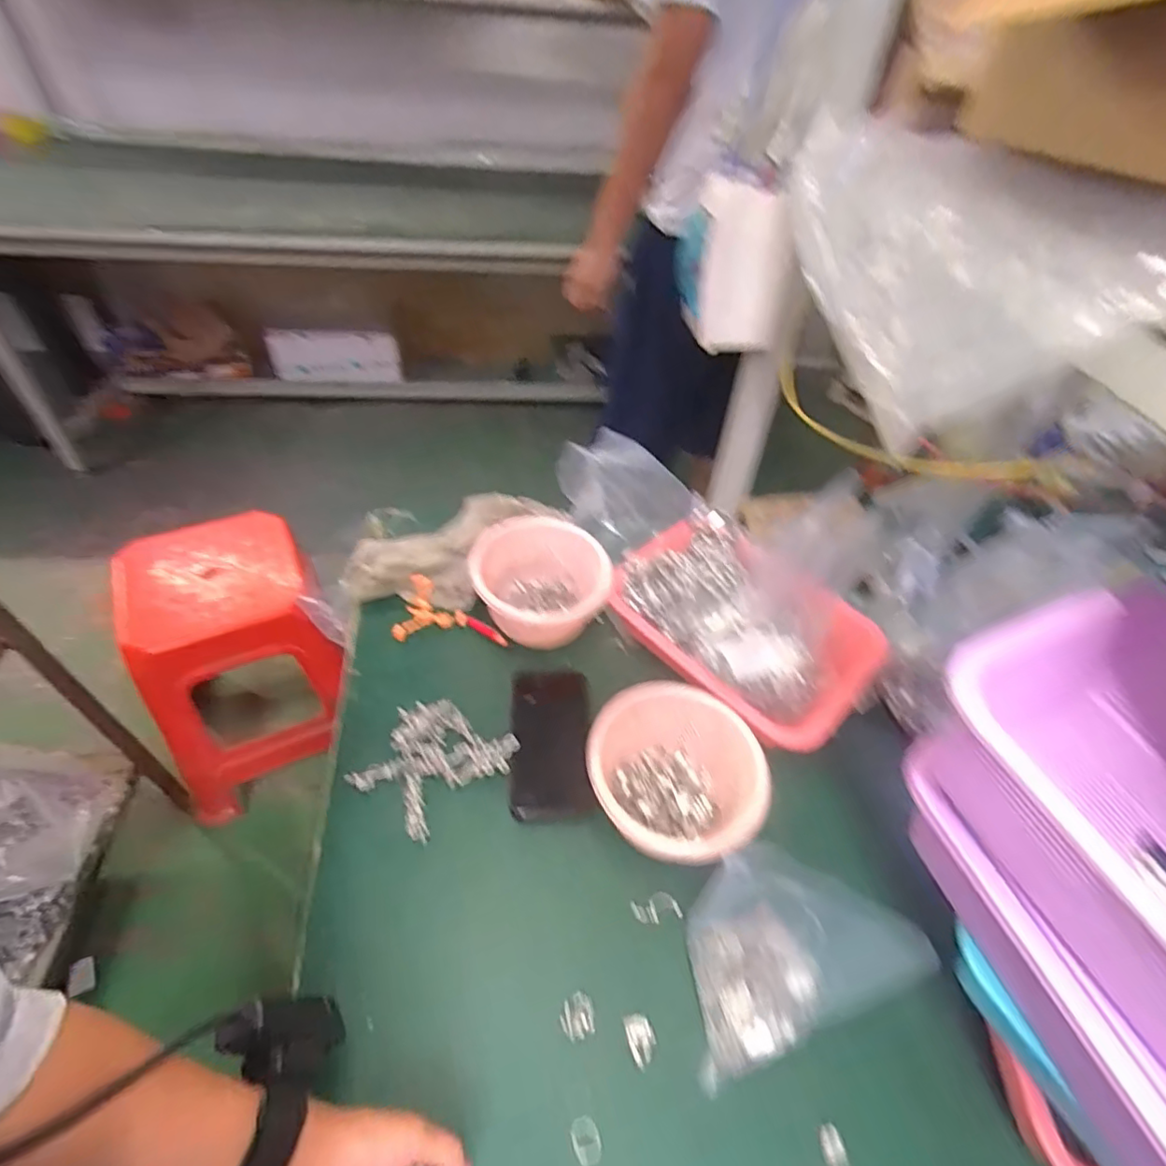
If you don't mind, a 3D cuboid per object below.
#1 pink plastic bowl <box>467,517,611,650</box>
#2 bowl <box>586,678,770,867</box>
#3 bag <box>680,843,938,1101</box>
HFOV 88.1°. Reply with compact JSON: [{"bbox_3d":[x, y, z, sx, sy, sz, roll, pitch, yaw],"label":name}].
[{"bbox_3d":[-0.046,0.007,0.693,0.137,0.095,0.143,2,47,-2],"label":"pink plastic bowl"},{"bbox_3d":[0.081,0.175,0.544,0.150,0.090,0.144,2,47,-2],"label":"bowl"},{"bbox_3d":[0.158,0.281,0.480,0.177,0.045,0.128,-14,49,-17],"label":"bag"}]

